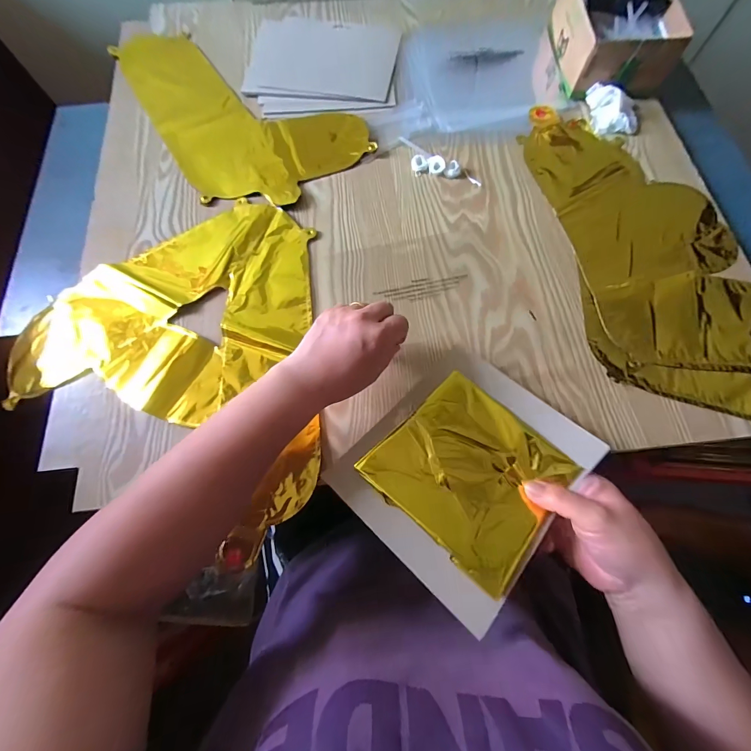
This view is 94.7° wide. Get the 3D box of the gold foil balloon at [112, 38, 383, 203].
[{"bbox_3d":[-0.215,-0.397,0.507,0.228,0.010,0.411,-38,74,-12],"label":"gold foil balloon"}]

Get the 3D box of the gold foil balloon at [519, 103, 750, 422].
[{"bbox_3d":[0.323,-0.164,0.415,0.205,0.012,0.446,-8,70,-2],"label":"gold foil balloon"}]

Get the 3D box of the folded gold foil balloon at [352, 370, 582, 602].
[{"bbox_3d":[0.082,0.081,0.299,0.136,0.018,0.138,-40,69,-21],"label":"folded gold foil balloon"}]

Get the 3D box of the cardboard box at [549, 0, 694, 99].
[{"bbox_3d":[0.342,-0.502,0.501,0.136,0.075,0.203,1,70,1],"label":"cardboard box"}]

